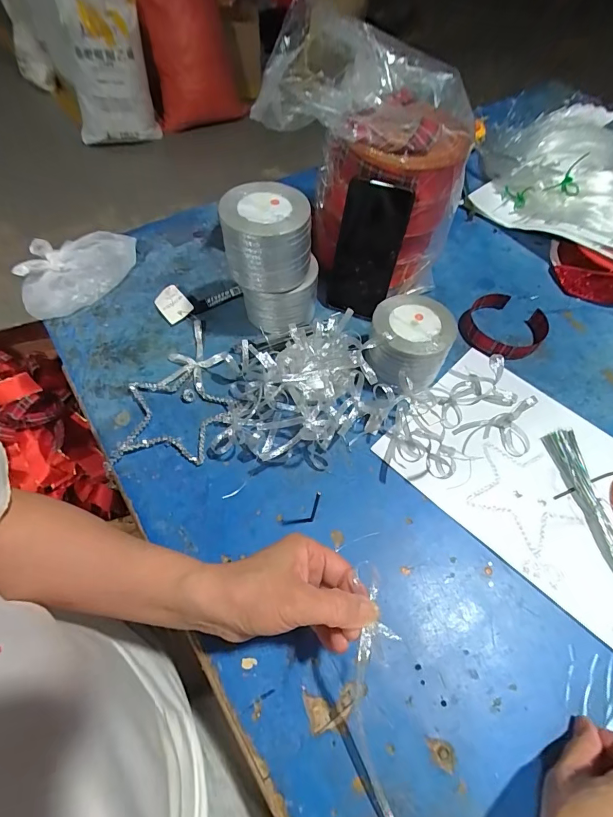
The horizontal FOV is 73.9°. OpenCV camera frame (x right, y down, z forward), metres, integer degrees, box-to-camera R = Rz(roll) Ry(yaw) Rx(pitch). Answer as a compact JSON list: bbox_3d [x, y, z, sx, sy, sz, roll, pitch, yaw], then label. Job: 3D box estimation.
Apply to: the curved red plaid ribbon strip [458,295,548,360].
[{"bbox_3d":[0.259,-0.109,0.544,0.101,0.023,0.102,-40,66,-22],"label":"curved red plaid ribbon strip"}]

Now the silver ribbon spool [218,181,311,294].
[{"bbox_3d":[-0.044,-0.192,0.463,0.093,0.082,0.084,-6,59,-4],"label":"silver ribbon spool"}]

